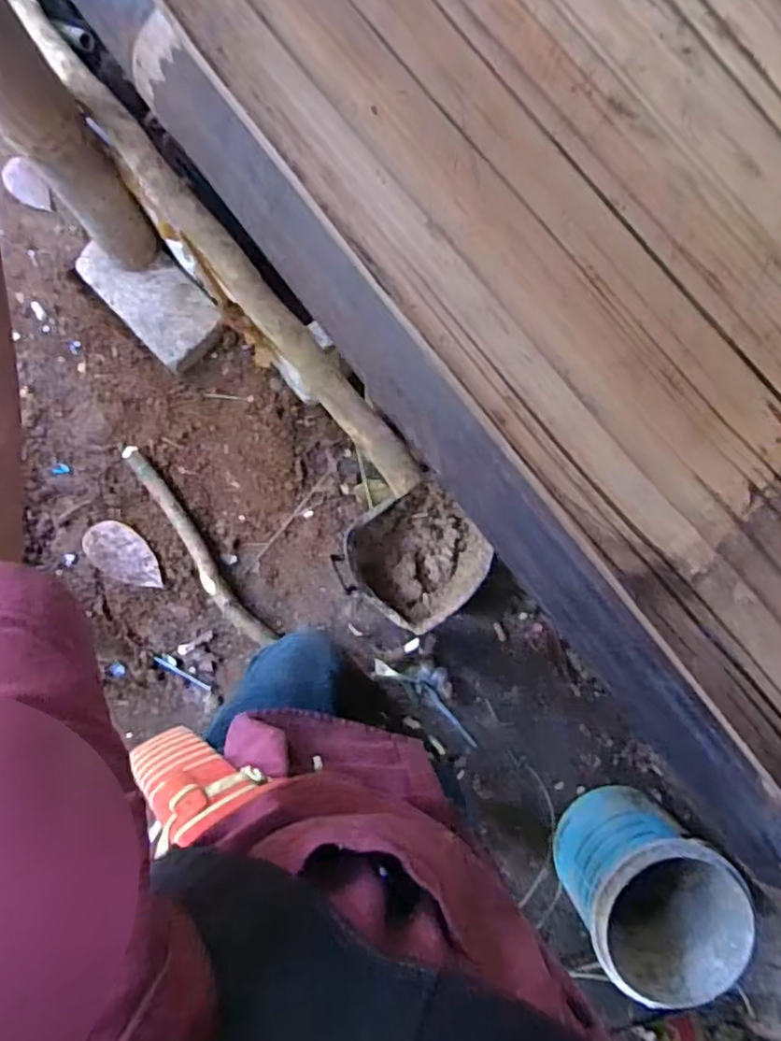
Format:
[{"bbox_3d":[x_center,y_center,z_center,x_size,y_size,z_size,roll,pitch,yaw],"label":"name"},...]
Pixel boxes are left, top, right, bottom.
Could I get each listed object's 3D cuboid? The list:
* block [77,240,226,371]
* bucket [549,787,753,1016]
[{"bbox_3d":[-0.342,-0.319,0.946,0.113,0.041,0.215,-44,89,-3],"label":"block"},{"bbox_3d":[0.321,0.478,0.851,0.180,0.187,0.168,0,87,-1],"label":"bucket"}]

